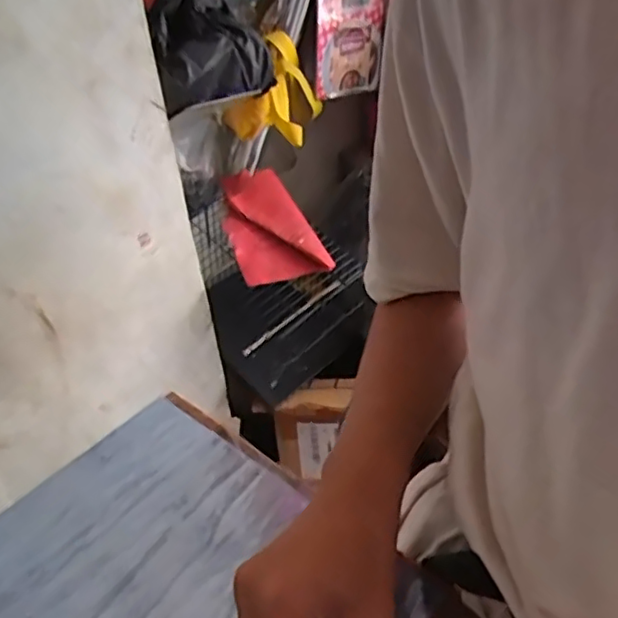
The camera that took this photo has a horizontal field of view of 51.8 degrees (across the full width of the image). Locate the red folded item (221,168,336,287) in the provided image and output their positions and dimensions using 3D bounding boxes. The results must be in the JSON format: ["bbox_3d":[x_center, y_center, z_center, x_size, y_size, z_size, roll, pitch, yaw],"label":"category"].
[{"bbox_3d":[-0.062,-0.113,0.837,0.103,0.028,0.206,-23,58,-11],"label":"red folded item"}]

